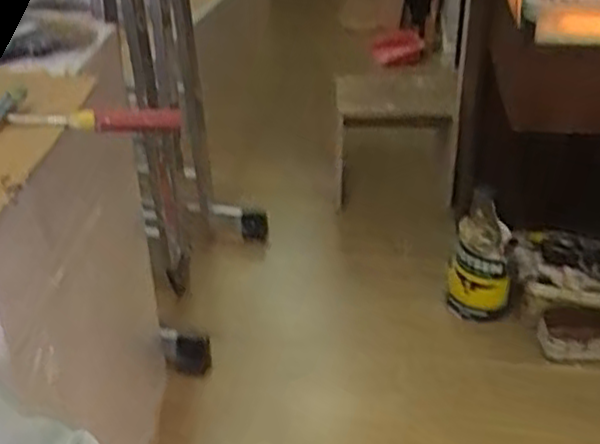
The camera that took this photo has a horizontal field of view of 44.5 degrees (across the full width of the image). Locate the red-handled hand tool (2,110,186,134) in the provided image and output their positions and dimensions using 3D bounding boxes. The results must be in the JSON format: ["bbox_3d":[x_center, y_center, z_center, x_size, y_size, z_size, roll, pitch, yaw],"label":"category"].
[{"bbox_3d":[-0.223,-0.110,0.805,0.180,0.022,0.026,-5,31,-8],"label":"red-handled hand tool"}]

